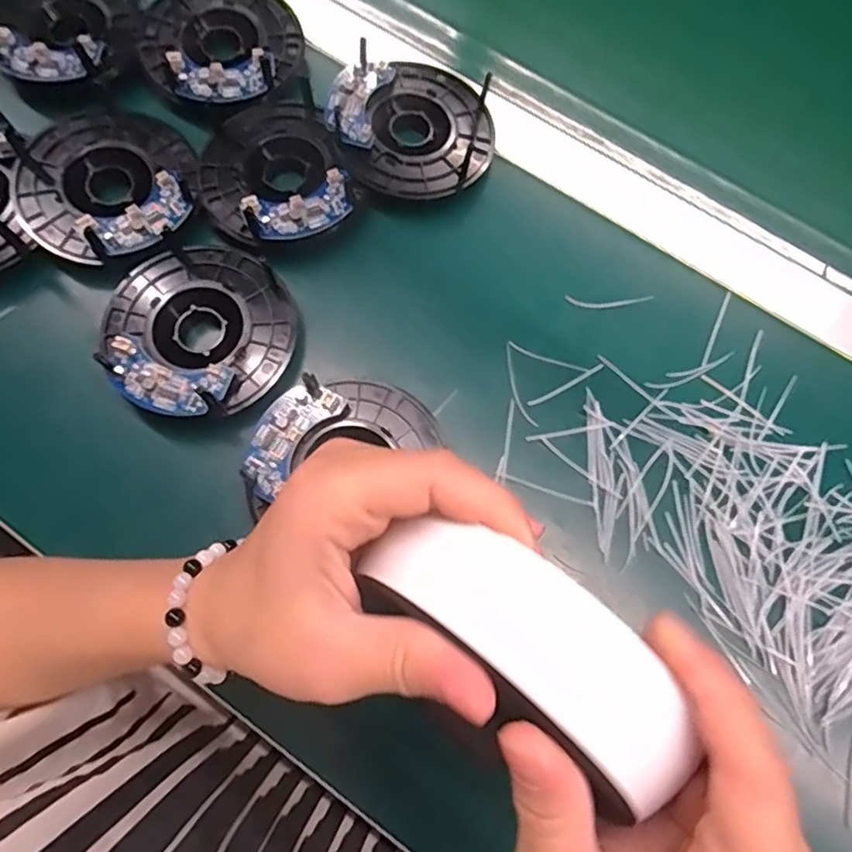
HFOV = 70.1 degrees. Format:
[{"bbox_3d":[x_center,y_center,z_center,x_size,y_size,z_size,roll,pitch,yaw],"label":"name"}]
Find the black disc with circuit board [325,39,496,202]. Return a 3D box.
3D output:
[{"bbox_3d":[-0.008,-0.187,0.370,0.098,0.025,0.098,1,75,-2],"label":"black disc with circuit board"}]

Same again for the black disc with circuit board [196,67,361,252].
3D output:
[{"bbox_3d":[-0.091,-0.151,0.356,0.085,0.019,0.100,-24,77,-8],"label":"black disc with circuit board"}]

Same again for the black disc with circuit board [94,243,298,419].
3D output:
[{"bbox_3d":[-0.124,-0.054,0.329,0.097,0.022,0.099,1,75,-2],"label":"black disc with circuit board"}]

